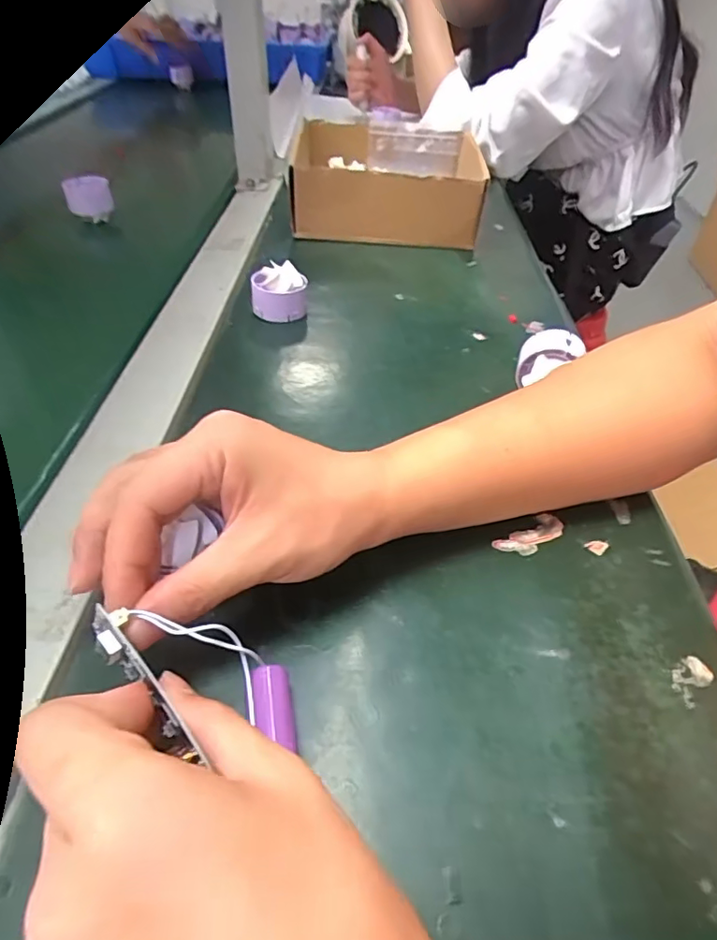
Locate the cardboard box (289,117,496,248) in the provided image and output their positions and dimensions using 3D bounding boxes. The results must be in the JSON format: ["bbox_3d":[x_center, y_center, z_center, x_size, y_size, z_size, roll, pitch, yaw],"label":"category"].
[{"bbox_3d":[0.026,-0.331,0.645,0.199,0.073,0.197,1,43,-5],"label":"cardboard box"}]

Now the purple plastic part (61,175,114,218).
[{"bbox_3d":[-0.286,-0.290,0.588,0.045,0.039,0.031,-17,48,-23],"label":"purple plastic part"}]

